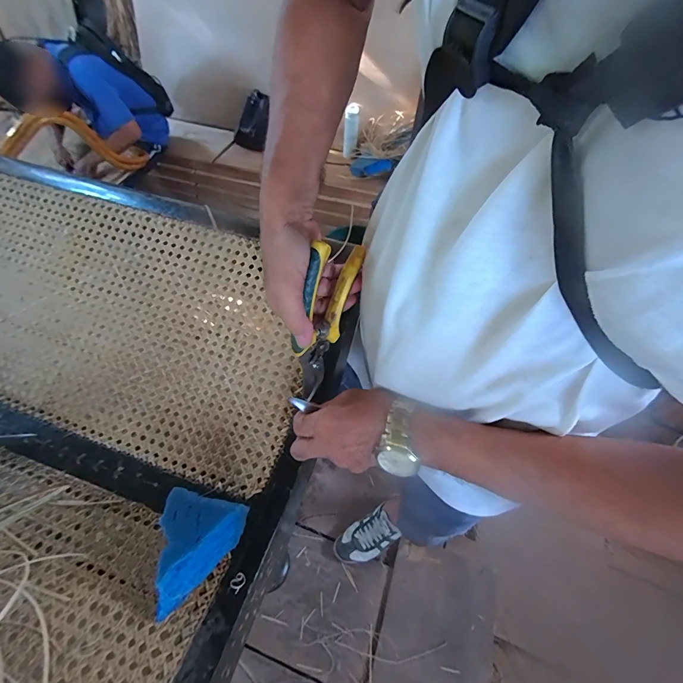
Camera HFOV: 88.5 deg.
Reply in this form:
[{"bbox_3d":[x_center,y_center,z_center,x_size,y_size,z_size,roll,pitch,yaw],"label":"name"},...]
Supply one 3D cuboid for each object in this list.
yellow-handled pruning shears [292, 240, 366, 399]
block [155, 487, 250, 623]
[{"bbox_3d":[-0.019,-0.015,0.381,0.033,0.187,0.072,20,30,11],"label":"yellow-handled pruning shears"},{"bbox_3d":[-0.140,0.199,0.330,0.073,0.049,0.100,12,54,5],"label":"block"}]

